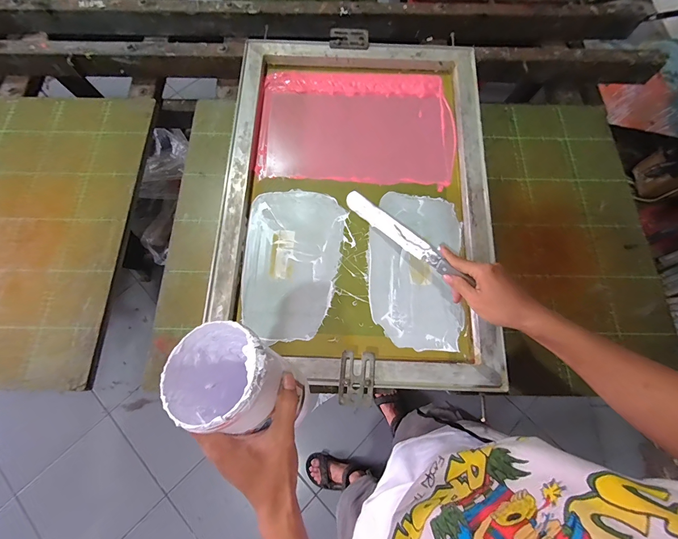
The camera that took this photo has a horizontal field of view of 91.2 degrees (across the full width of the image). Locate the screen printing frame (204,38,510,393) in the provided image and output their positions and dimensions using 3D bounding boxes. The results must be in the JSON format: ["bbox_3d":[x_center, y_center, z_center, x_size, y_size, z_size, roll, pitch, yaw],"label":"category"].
[{"bbox_3d":[0.034,-0.142,0.611,0.474,0.056,0.675,2,70,1],"label":"screen printing frame"}]

